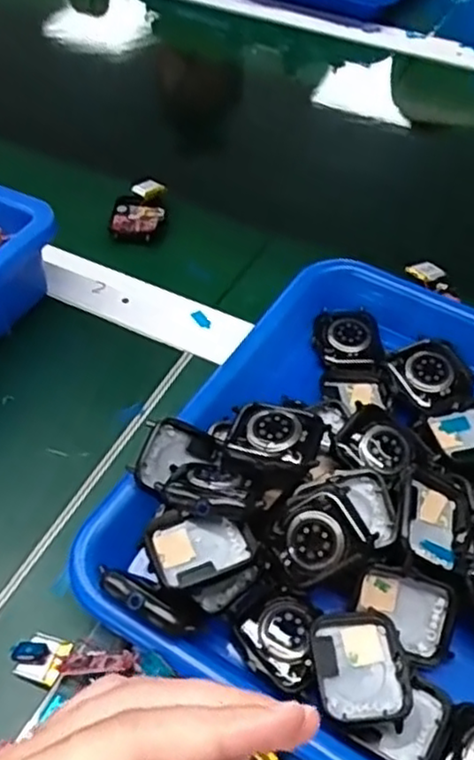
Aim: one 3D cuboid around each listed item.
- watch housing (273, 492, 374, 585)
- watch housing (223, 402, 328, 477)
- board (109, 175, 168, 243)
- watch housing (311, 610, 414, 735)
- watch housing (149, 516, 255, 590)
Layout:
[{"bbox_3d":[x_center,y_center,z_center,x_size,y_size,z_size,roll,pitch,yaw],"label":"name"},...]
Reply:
[{"bbox_3d":[0.032,0.067,0.296,0.037,0.006,0.032,-34,79,9],"label":"watch housing"},{"bbox_3d":[0.018,0.025,0.321,0.042,0.007,0.038,18,52,13],"label":"watch housing"},{"bbox_3d":[-0.068,-0.120,0.494,0.034,0.009,0.053,10,61,-1],"label":"board"},{"bbox_3d":[0.049,0.114,0.279,0.036,0.008,0.043,0,50,-1],"label":"watch housing"},{"bbox_3d":[-0.015,0.069,0.290,0.039,0.008,0.030,-14,52,-12],"label":"watch housing"}]

